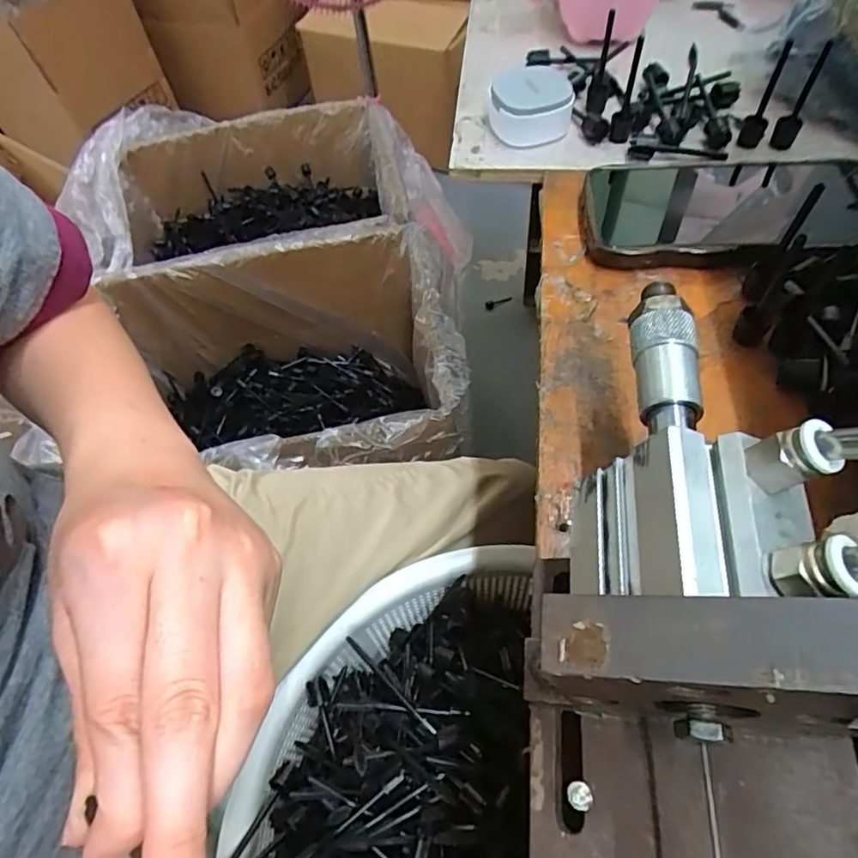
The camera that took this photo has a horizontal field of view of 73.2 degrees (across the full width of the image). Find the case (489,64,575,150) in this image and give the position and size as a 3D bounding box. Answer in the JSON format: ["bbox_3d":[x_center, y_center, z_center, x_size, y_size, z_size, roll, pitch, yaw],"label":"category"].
[{"bbox_3d":[0.069,-0.227,0.403,0.052,0.034,0.052,-12,58,-3],"label":"case"}]

